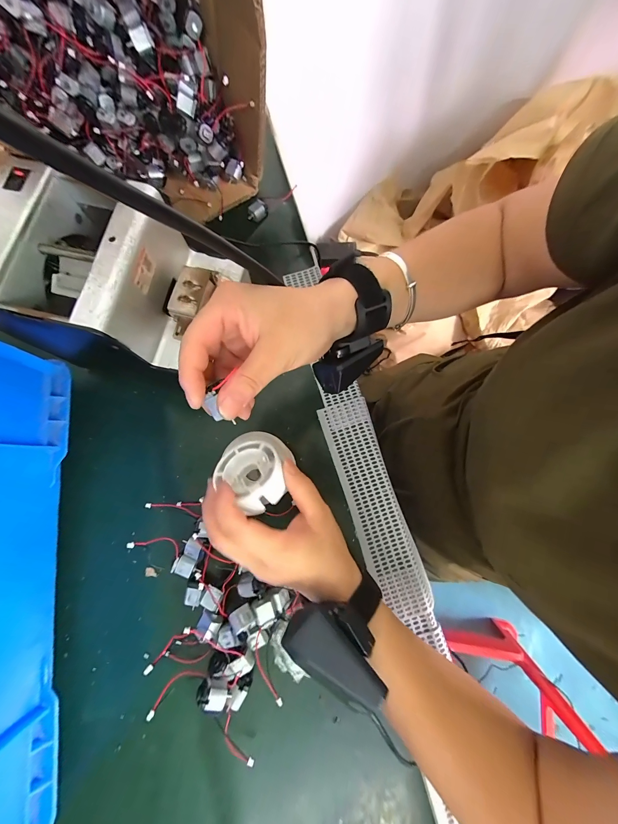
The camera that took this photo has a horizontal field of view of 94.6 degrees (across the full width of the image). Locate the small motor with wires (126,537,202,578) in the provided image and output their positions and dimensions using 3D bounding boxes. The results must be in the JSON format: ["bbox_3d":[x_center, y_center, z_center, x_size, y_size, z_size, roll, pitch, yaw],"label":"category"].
[{"bbox_3d":[-0.136,0.136,0.271,0.021,0.017,0.073,-46,115,-8],"label":"small motor with wires"}]

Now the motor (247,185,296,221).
[{"bbox_3d":[-0.049,-0.278,0.376,0.075,0.013,0.019,-41,80,-5],"label":"motor"}]

